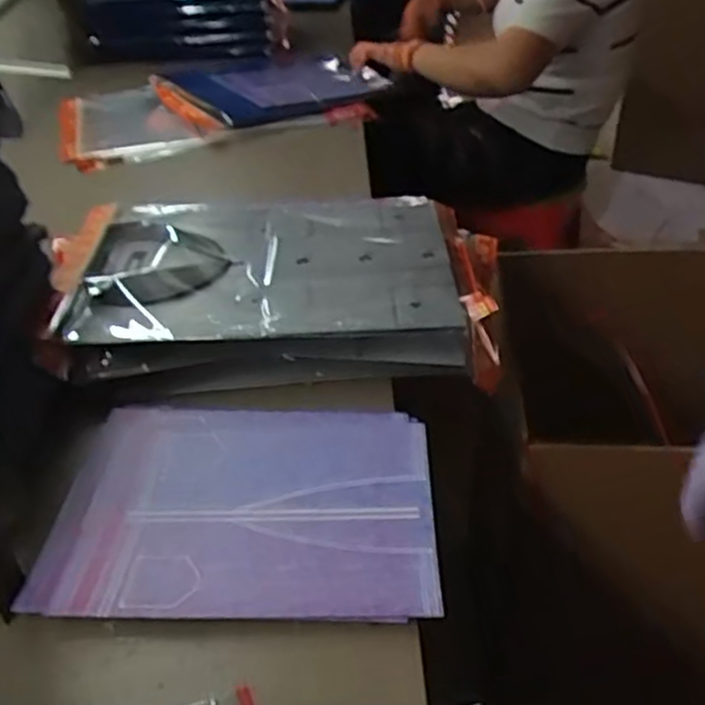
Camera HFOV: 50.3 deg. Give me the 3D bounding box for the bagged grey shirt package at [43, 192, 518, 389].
[{"bbox_3d":[-0.099,-0.093,0.838,0.500,0.057,0.321,-1,40,2],"label":"bagged grey shirt package"}]

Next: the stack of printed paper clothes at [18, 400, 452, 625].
[{"bbox_3d":[-0.093,0.124,0.621,0.311,0.031,0.224,1,40,4],"label":"stack of printed paper clothes"}]

